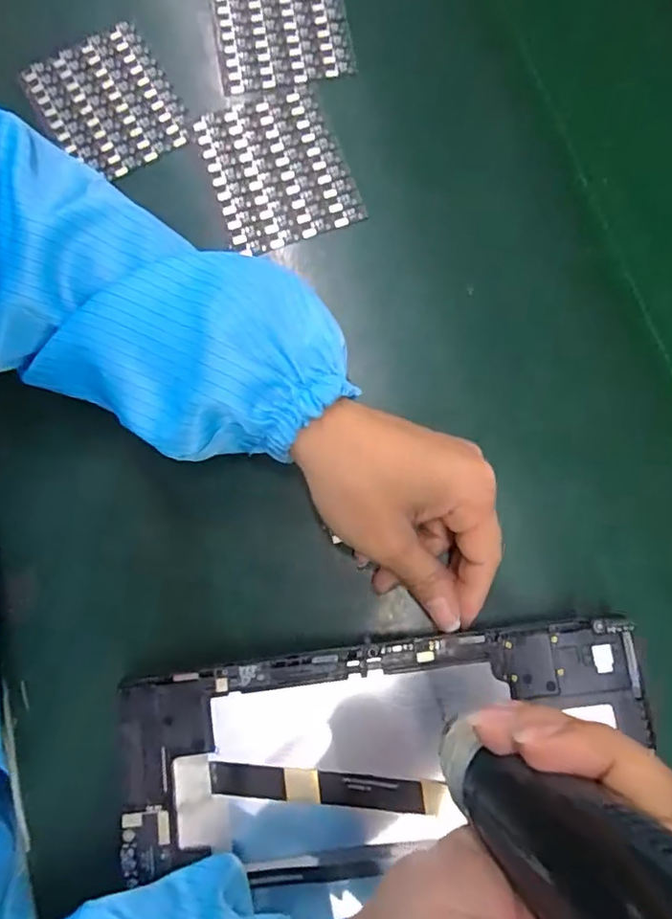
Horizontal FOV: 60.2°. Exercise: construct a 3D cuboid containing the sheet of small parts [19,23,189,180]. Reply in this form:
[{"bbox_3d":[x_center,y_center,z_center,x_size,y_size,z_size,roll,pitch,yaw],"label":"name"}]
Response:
[{"bbox_3d":[-0.143,-0.219,0.360,0.079,0.008,0.096,-28,79,-6],"label":"sheet of small parts"}]

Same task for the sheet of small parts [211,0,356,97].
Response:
[{"bbox_3d":[-0.036,-0.277,0.365,0.082,0.009,0.091,-9,78,-3],"label":"sheet of small parts"}]

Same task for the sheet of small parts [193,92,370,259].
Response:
[{"bbox_3d":[-0.035,-0.172,0.346,0.075,0.007,0.093,-18,79,-4],"label":"sheet of small parts"}]

